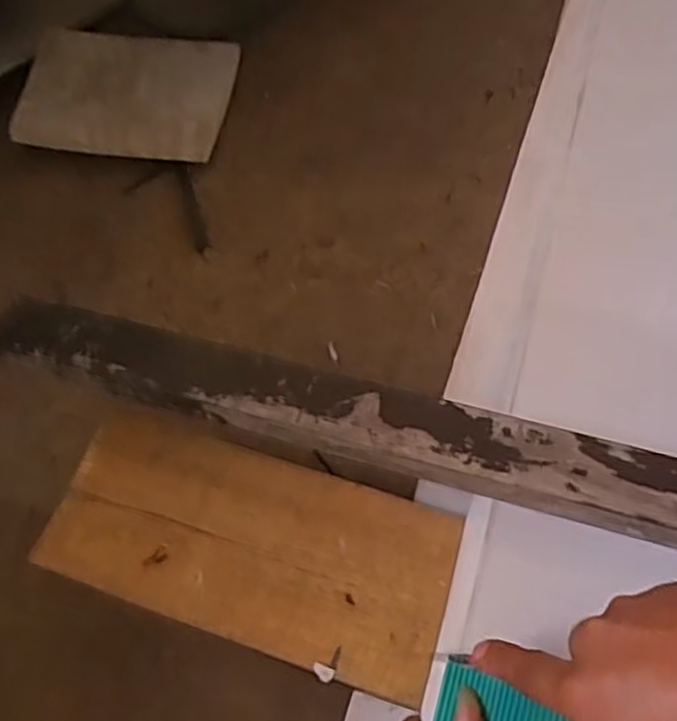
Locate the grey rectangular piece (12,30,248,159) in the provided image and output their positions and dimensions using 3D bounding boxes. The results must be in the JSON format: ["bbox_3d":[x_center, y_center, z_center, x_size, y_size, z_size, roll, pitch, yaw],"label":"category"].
[{"bbox_3d":[-0.238,-0.298,0.829,0.233,0.009,0.166,5,68,4],"label":"grey rectangular piece"}]

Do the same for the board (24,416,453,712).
[{"bbox_3d":[-0.062,0.128,0.521,0.276,0.011,0.126,13,66,14],"label":"board"}]

